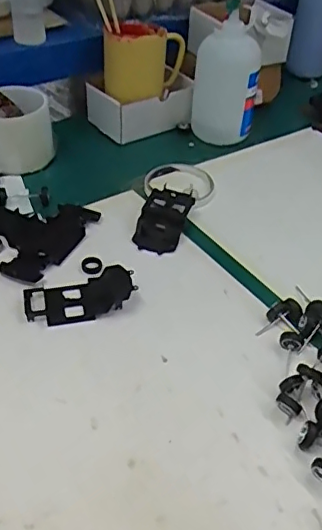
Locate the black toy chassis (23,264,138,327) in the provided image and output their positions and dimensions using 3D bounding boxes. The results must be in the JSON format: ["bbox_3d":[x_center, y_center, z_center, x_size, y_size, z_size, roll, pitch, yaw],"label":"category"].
[{"bbox_3d":[-0.073,0.025,0.501,0.095,0.021,0.049,-11,44,-16],"label":"black toy chassis"}]

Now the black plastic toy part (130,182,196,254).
[{"bbox_3d":[0.003,-0.050,0.591,0.047,0.017,0.095,13,43,11],"label":"black plastic toy part"}]

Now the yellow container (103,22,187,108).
[{"bbox_3d":[-0.026,-0.267,0.730,0.074,0.075,0.101,24,46,22],"label":"yellow container"}]

